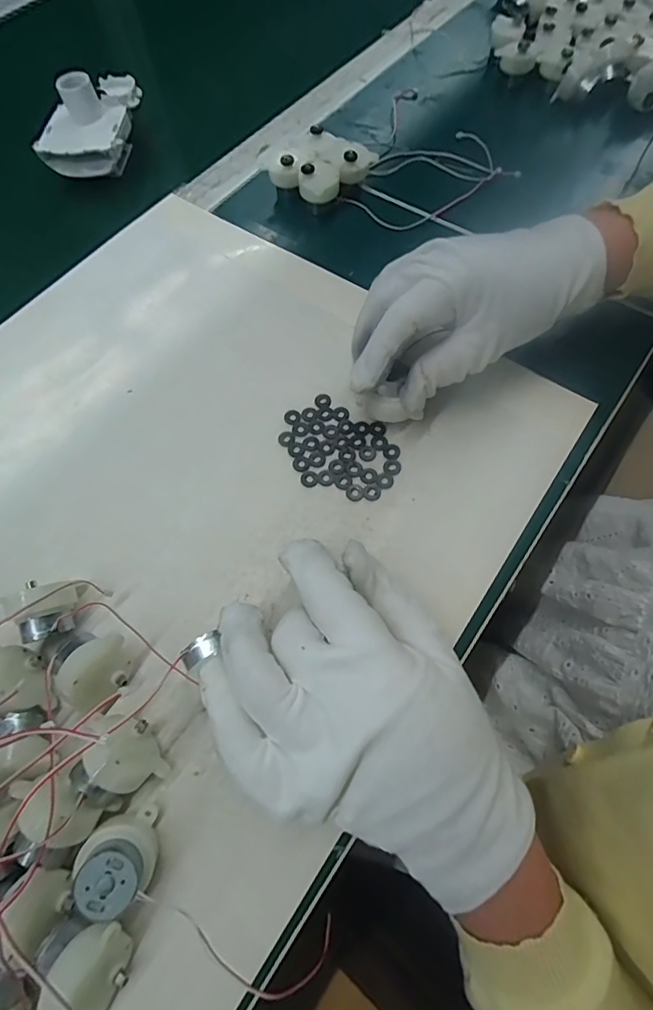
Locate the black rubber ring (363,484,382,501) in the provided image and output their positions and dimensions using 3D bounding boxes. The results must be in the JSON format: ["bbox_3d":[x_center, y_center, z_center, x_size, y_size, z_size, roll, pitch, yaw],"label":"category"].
[{"bbox_3d":[0.027,-0.008,0.275,0.010,0.004,0.011,-1,66,2],"label":"black rubber ring"}]

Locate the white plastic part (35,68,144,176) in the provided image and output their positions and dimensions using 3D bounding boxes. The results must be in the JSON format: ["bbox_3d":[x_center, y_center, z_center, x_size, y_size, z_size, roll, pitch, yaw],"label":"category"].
[{"bbox_3d":[-0.201,-0.328,0.393,0.067,0.055,0.095,5,67,4],"label":"white plastic part"}]

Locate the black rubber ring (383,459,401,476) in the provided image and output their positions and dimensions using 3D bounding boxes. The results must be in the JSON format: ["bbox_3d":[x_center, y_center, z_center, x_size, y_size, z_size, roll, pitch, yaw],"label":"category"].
[{"bbox_3d":[0.040,-0.024,0.281,0.011,0.004,0.011,-1,66,2],"label":"black rubber ring"}]

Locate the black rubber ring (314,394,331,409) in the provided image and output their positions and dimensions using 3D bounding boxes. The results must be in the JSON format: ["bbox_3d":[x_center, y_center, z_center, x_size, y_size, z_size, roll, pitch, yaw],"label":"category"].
[{"bbox_3d":[-0.002,-0.069,0.302,0.010,0.004,0.011,-1,66,2],"label":"black rubber ring"}]

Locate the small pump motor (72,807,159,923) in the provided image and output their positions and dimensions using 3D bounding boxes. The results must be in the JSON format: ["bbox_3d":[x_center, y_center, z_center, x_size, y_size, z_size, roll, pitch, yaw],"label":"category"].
[{"bbox_3d":[-0.087,0.150,0.195,0.026,0.027,0.030,-20,67,-6],"label":"small pump motor"}]

